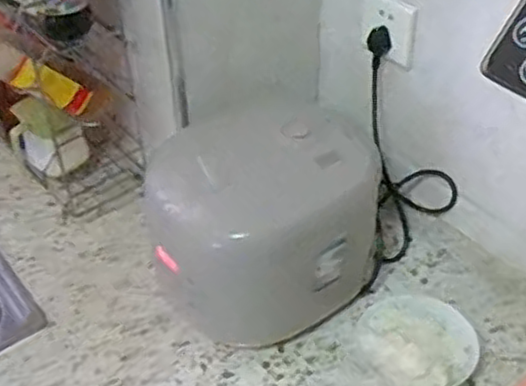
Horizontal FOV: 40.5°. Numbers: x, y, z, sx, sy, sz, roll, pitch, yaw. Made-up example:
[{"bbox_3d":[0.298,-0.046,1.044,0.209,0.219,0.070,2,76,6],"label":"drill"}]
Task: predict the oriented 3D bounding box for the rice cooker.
[{"bbox_3d":[-0.013,0.038,0.874,0.234,0.218,0.219,-17,44,-16],"label":"rice cooker"}]

